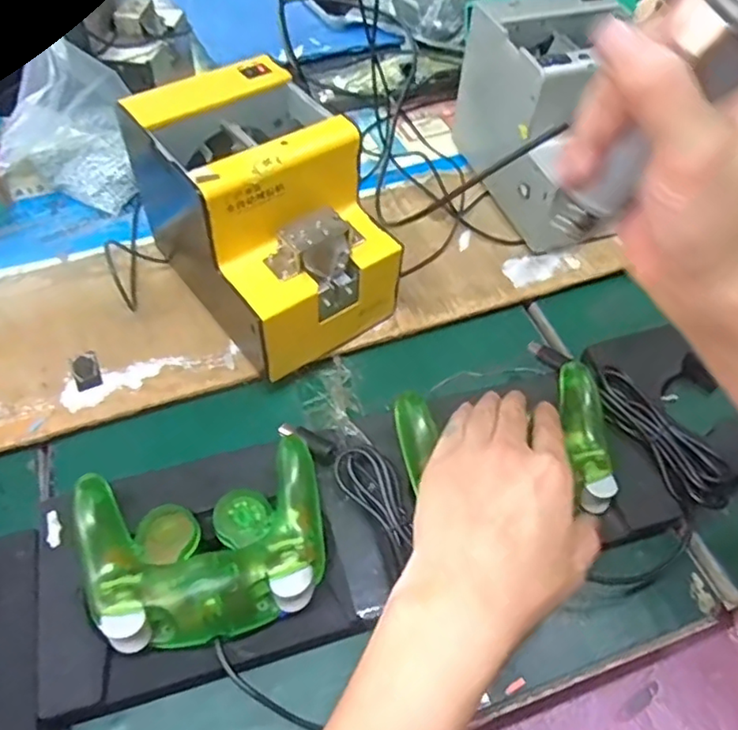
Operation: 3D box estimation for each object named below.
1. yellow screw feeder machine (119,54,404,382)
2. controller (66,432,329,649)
[{"bbox_3d":[-0.077,-0.114,0.469,0.129,0.149,0.192,-31,62,-22],"label":"yellow screw feeder machine"},{"bbox_3d":[-0.093,0.103,0.351,0.135,0.046,0.102,-9,50,-9],"label":"controller"}]

